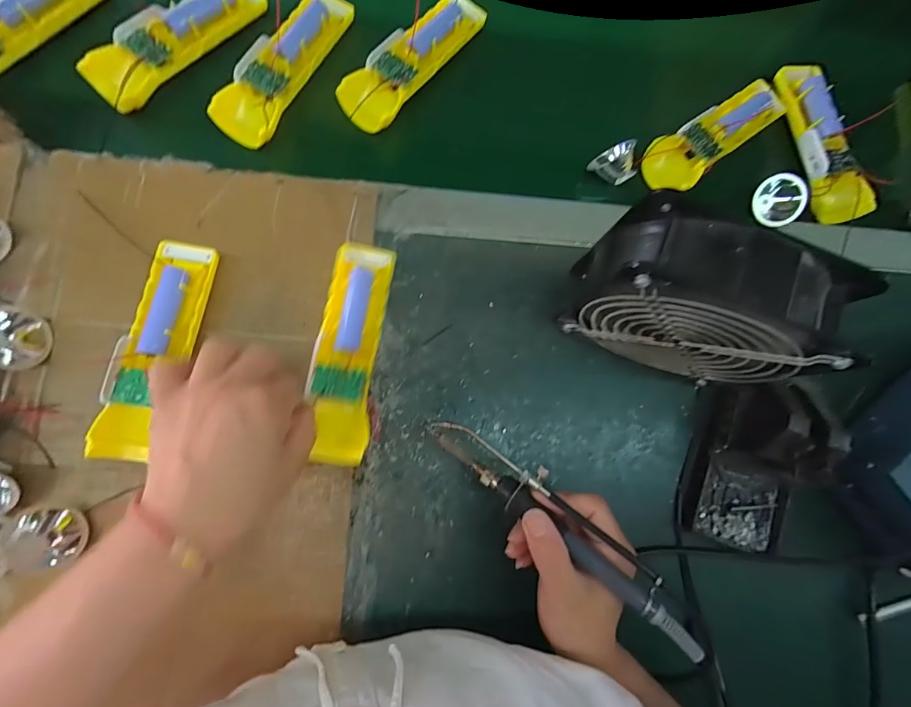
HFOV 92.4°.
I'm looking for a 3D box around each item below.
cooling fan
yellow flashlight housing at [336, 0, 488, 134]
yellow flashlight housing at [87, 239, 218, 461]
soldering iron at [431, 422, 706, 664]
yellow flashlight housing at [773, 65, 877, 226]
[{"bbox_3d":[0.155,-0.030,0.301,0.138,0.155,0.054,24,80,-1],"label":"cooling fan"},{"bbox_3d":[-0.036,-0.256,0.378,0.049,0.018,0.152,42,81,-1],"label":"yellow flashlight housing"},{"bbox_3d":[-0.217,-0.005,0.314,0.043,0.022,0.160,17,80,-5],"label":"yellow flashlight housing"},{"bbox_3d":[0.066,0.106,0.285,0.206,0.016,0.032,38,80,20],"label":"soldering iron"},{"bbox_3d":[0.321,-0.189,0.386,0.036,0.027,0.152,-14,83,-7],"label":"yellow flashlight housing"}]

